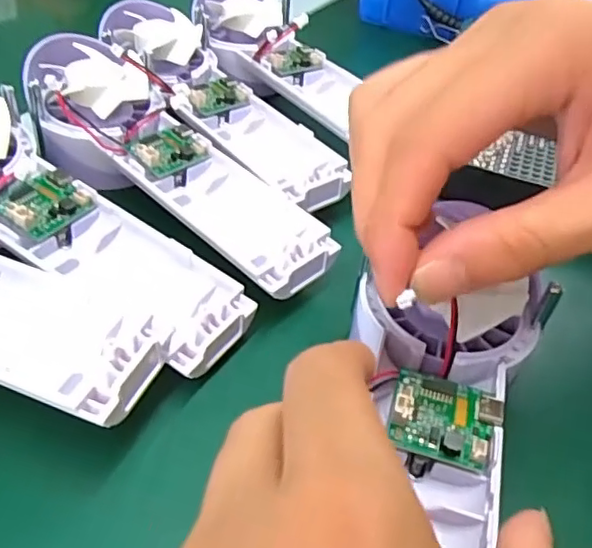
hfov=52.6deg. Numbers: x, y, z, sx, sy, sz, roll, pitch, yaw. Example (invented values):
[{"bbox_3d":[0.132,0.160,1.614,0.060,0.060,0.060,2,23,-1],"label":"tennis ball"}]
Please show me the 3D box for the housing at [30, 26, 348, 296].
[{"bbox_3d":[-0.058,-0.055,0.269,0.178,0.038,0.062,32,47,25],"label":"housing"}]

